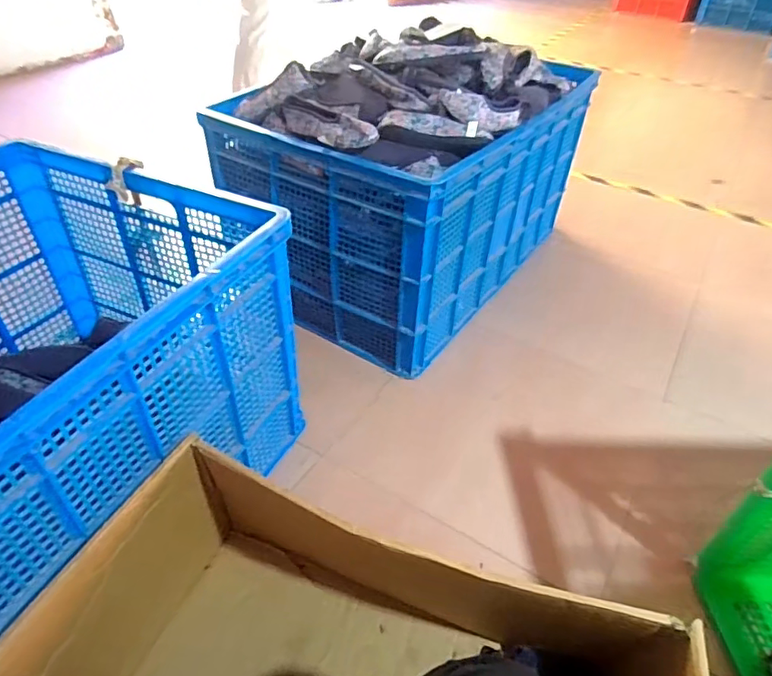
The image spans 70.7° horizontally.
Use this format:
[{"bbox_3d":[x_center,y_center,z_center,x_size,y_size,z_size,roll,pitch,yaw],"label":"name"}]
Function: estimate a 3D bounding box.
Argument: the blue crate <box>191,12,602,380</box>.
[{"bbox_3d":[0.085,-0.477,1.540,0.616,0.606,0.925,27,47,25],"label":"blue crate"}]

